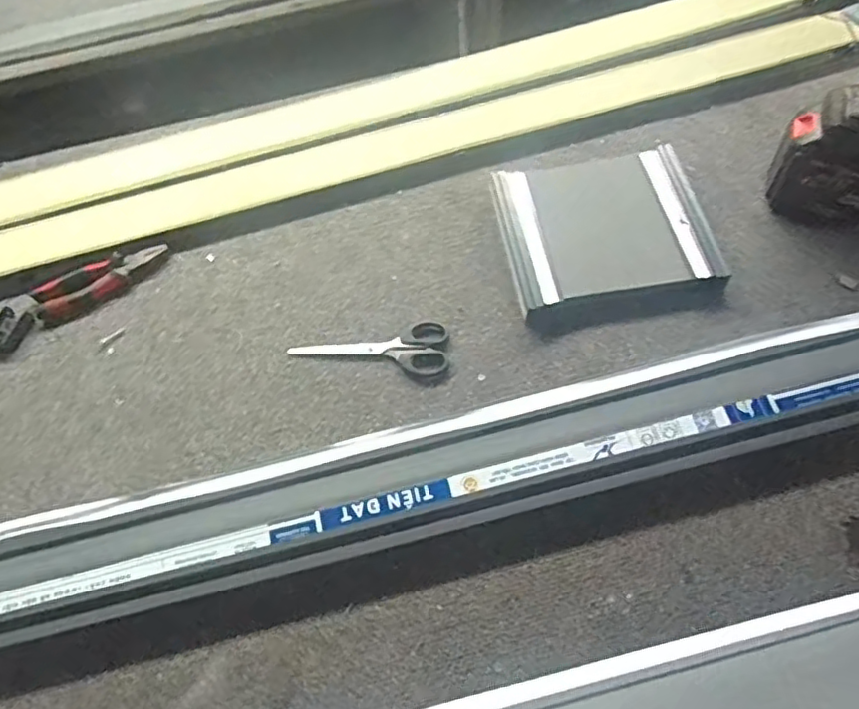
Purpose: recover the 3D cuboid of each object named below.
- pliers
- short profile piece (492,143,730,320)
[{"bbox_3d":[-0.390,-0.089,0.734,0.156,0.013,0.054,-29,62,-10],"label":"pliers"},{"bbox_3d":[0.201,-0.148,0.705,0.225,0.026,0.190,-10,60,0],"label":"short profile piece"}]

